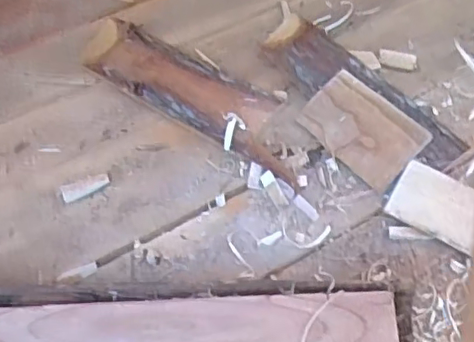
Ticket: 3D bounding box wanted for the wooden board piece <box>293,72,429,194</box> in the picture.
[{"bbox_3d":[0.125,-0.045,0.604,0.075,0.007,0.125,-50,60,7],"label":"wooden board piece"}]

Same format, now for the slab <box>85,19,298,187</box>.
[{"bbox_3d":[-0.049,-0.088,0.658,0.302,0.022,0.078,30,62,22],"label":"slab"}]

